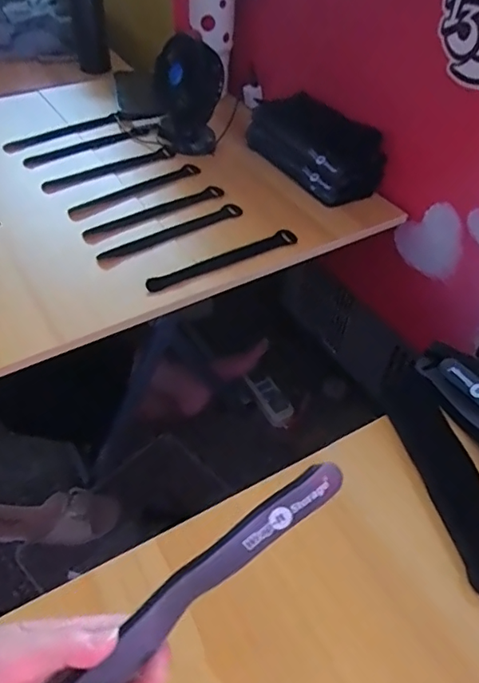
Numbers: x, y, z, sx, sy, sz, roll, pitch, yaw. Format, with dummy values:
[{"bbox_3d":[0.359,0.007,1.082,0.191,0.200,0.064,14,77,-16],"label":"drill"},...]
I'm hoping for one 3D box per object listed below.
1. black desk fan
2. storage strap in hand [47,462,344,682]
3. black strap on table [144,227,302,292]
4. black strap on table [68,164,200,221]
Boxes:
[{"bbox_3d":[-0.076,-0.374,0.797,0.100,0.118,0.138,-3,47,-6],"label":"black desk fan"},{"bbox_3d":[-0.023,0.129,0.279,0.192,0.017,0.019,-38,57,-11],"label":"storage strap in hand"},{"bbox_3d":[-0.014,-0.095,0.611,0.202,0.005,0.024,-26,62,-27],"label":"black strap on table"},{"bbox_3d":[-0.139,-0.205,0.714,0.208,0.005,0.030,-33,53,-32],"label":"black strap on table"}]

